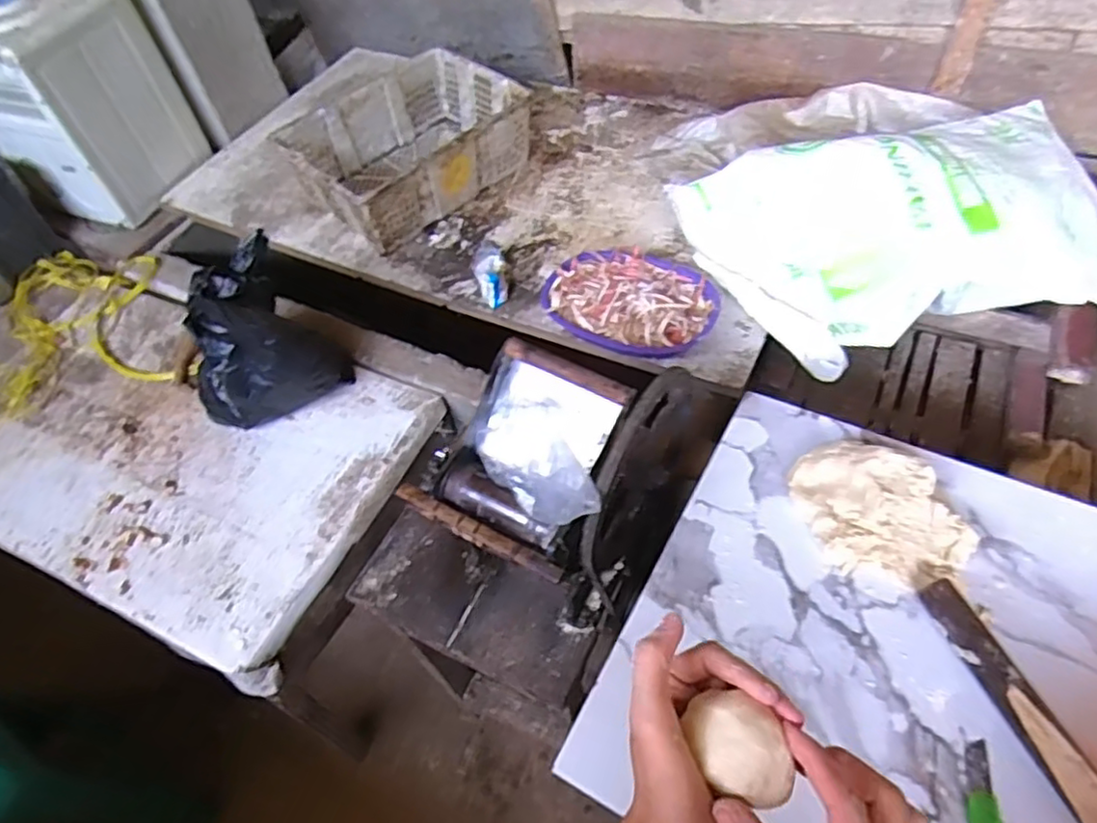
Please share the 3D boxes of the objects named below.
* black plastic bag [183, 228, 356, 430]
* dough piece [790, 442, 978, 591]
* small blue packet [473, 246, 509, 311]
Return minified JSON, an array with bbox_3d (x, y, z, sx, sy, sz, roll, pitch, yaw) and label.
[{"bbox_3d":[-0.507,-0.132,1.153,0.243,0.280,0.206,-37,59,-21],"label":"black plastic bag"},{"bbox_3d":[0.350,0.105,0.721,0.139,0.045,0.162,-11,53,-3],"label":"dough piece"},{"bbox_3d":[-0.110,-0.261,1.305,0.061,0.069,0.126,-11,53,-3],"label":"small blue packet"}]

